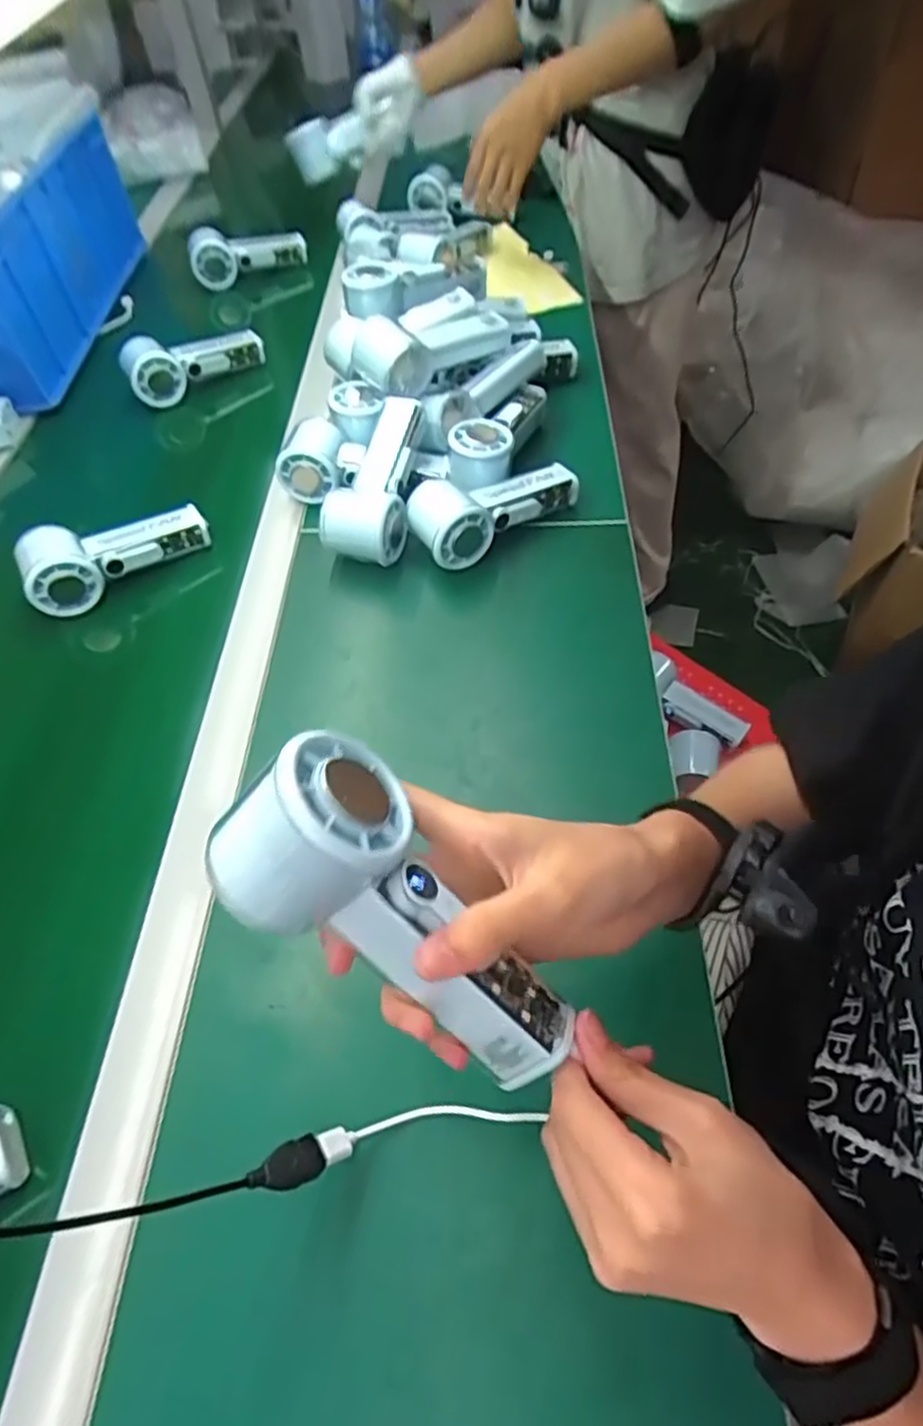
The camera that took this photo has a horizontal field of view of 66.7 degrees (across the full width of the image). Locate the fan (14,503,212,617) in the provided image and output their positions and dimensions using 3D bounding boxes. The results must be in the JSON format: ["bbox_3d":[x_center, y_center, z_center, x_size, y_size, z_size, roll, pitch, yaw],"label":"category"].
[{"bbox_3d":[-0.305,-0.142,0.620,0.152,0.056,0.054,-34,59,-18],"label":"fan"}]

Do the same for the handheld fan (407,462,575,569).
[{"bbox_3d":[0.033,-0.177,0.601,0.151,0.058,0.064,-27,56,-12],"label":"handheld fan"}]

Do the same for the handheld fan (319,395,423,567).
[{"bbox_3d":[-0.075,-0.203,0.617,0.069,0.060,0.157,3,55,10],"label":"handheld fan"}]

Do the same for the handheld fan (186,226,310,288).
[{"bbox_3d":[-0.294,-0.636,0.969,0.155,0.060,0.056,-14,55,-4],"label":"handheld fan"}]

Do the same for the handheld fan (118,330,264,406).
[{"bbox_3d":[-0.299,-0.398,0.794,0.155,0.056,0.056,-20,55,-9],"label":"handheld fan"}]

